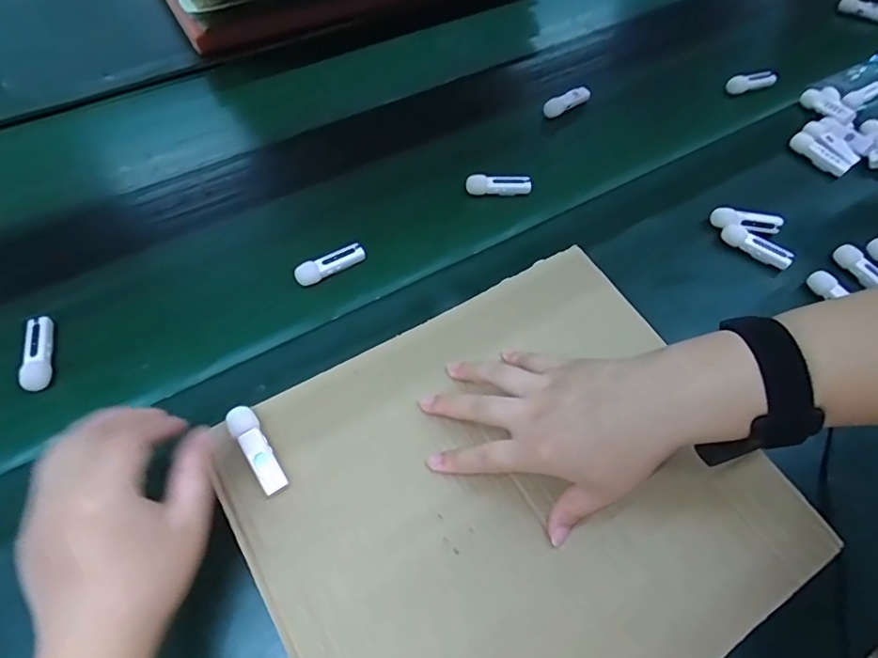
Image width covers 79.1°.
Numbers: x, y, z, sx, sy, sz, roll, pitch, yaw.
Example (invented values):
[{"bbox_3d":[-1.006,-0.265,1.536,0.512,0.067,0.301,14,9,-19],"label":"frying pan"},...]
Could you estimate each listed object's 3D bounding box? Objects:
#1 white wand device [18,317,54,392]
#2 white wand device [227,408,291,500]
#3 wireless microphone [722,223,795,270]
[{"bbox_3d":[-0.321,0.018,0.425,0.018,0.011,0.065,-11,64,-10],"label":"white wand device"},{"bbox_3d":[-0.124,0.082,0.362,0.018,0.015,0.064,-30,69,-18],"label":"white wand device"},{"bbox_3d":[0.305,-0.080,0.511,0.065,0.015,0.018,35,66,13],"label":"wireless microphone"}]

